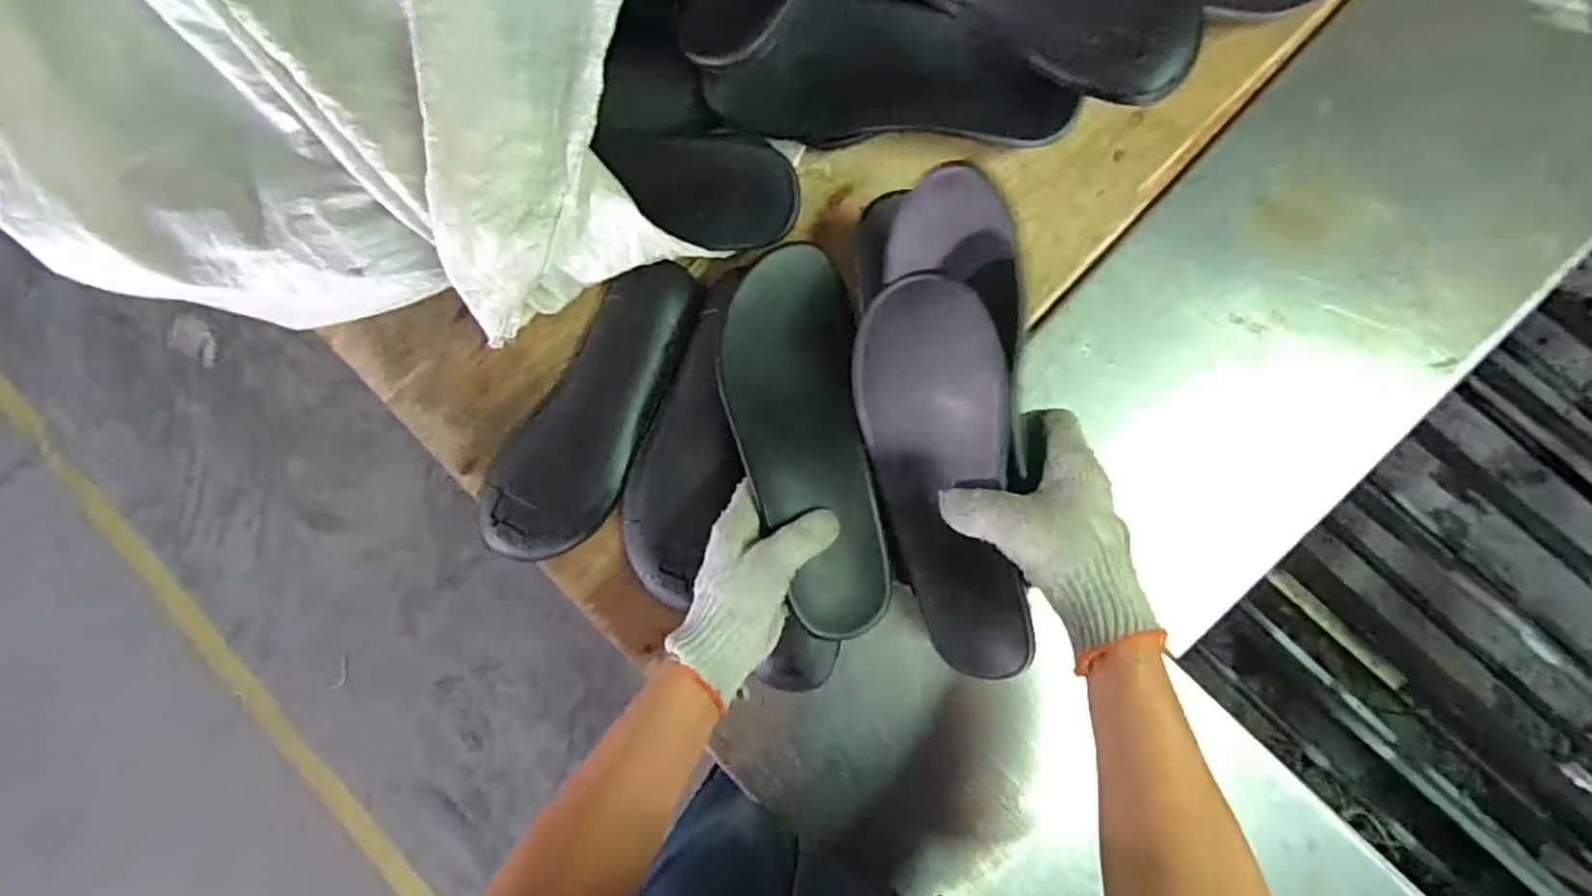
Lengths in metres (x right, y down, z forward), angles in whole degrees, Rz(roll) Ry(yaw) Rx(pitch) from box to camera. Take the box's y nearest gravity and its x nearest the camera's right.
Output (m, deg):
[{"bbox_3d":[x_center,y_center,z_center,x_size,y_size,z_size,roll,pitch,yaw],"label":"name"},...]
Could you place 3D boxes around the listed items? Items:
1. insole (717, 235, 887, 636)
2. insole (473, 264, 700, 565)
[{"bbox_3d":[0.005,-0.003,0.482,0.094,0.031,0.259,-12,88,6],"label":"insole"},{"bbox_3d":[-0.157,-0.026,0.569,0.098,0.017,0.257,35,92,7],"label":"insole"}]

